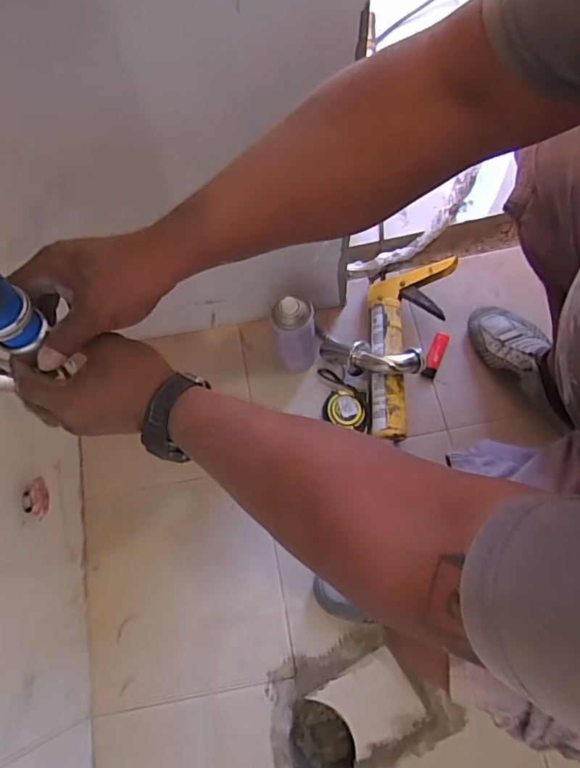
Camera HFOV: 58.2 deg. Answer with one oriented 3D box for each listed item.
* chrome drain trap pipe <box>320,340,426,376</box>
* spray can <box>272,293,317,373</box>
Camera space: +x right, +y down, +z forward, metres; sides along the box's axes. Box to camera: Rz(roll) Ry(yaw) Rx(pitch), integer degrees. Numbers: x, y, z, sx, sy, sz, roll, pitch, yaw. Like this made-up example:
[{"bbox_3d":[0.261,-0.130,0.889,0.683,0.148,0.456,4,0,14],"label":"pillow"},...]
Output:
[{"bbox_3d":[0.124,-0.041,0.827,0.166,0.053,0.055,9,71,26],"label":"chrome drain trap pipe"},{"bbox_3d":[0.008,-0.073,0.797,0.061,0.168,0.075,-3,70,3],"label":"spray can"}]

